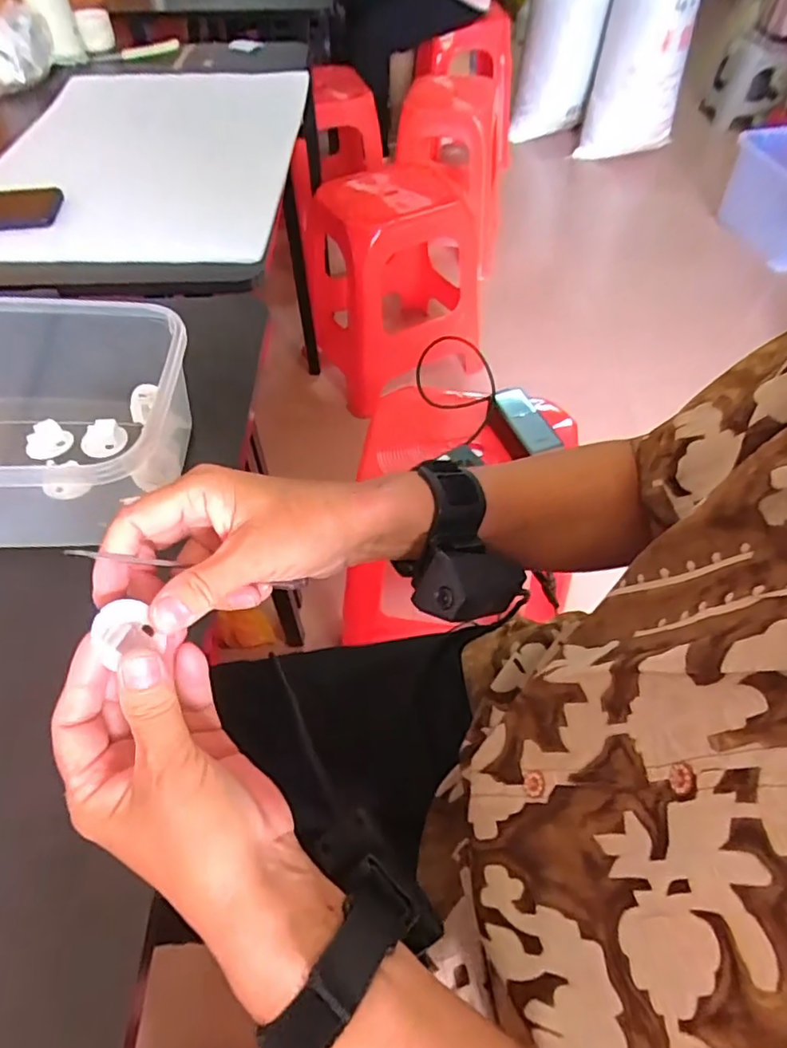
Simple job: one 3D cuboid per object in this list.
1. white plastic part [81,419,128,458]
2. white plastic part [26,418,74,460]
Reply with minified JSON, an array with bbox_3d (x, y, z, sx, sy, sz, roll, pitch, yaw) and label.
[{"bbox_3d":[-0.222,-0.066,0.440,0.032,0.016,0.026,-31,59,-22],"label":"white plastic part"},{"bbox_3d":[-0.259,-0.064,0.431,0.032,0.016,0.025,-32,59,-22],"label":"white plastic part"}]

